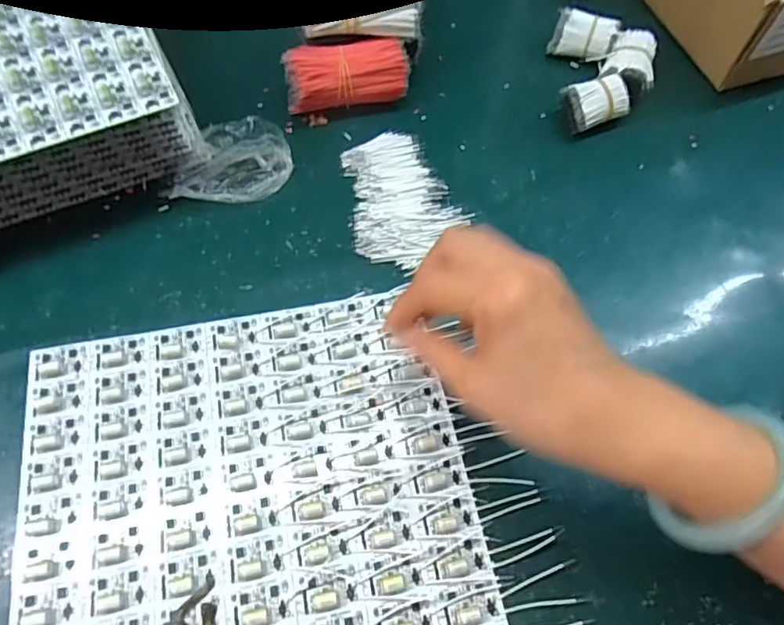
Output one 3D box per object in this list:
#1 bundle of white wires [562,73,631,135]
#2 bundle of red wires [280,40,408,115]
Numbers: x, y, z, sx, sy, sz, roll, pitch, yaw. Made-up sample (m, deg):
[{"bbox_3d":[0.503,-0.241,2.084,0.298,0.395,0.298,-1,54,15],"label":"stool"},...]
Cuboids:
[{"bbox_3d":[0.162,-0.165,0.450,0.053,0.032,0.032,-19,65,-13],"label":"bundle of white wires"},{"bbox_3d":[-0.035,-0.181,0.438,0.092,0.043,0.038,-14,64,-11],"label":"bundle of red wires"}]

